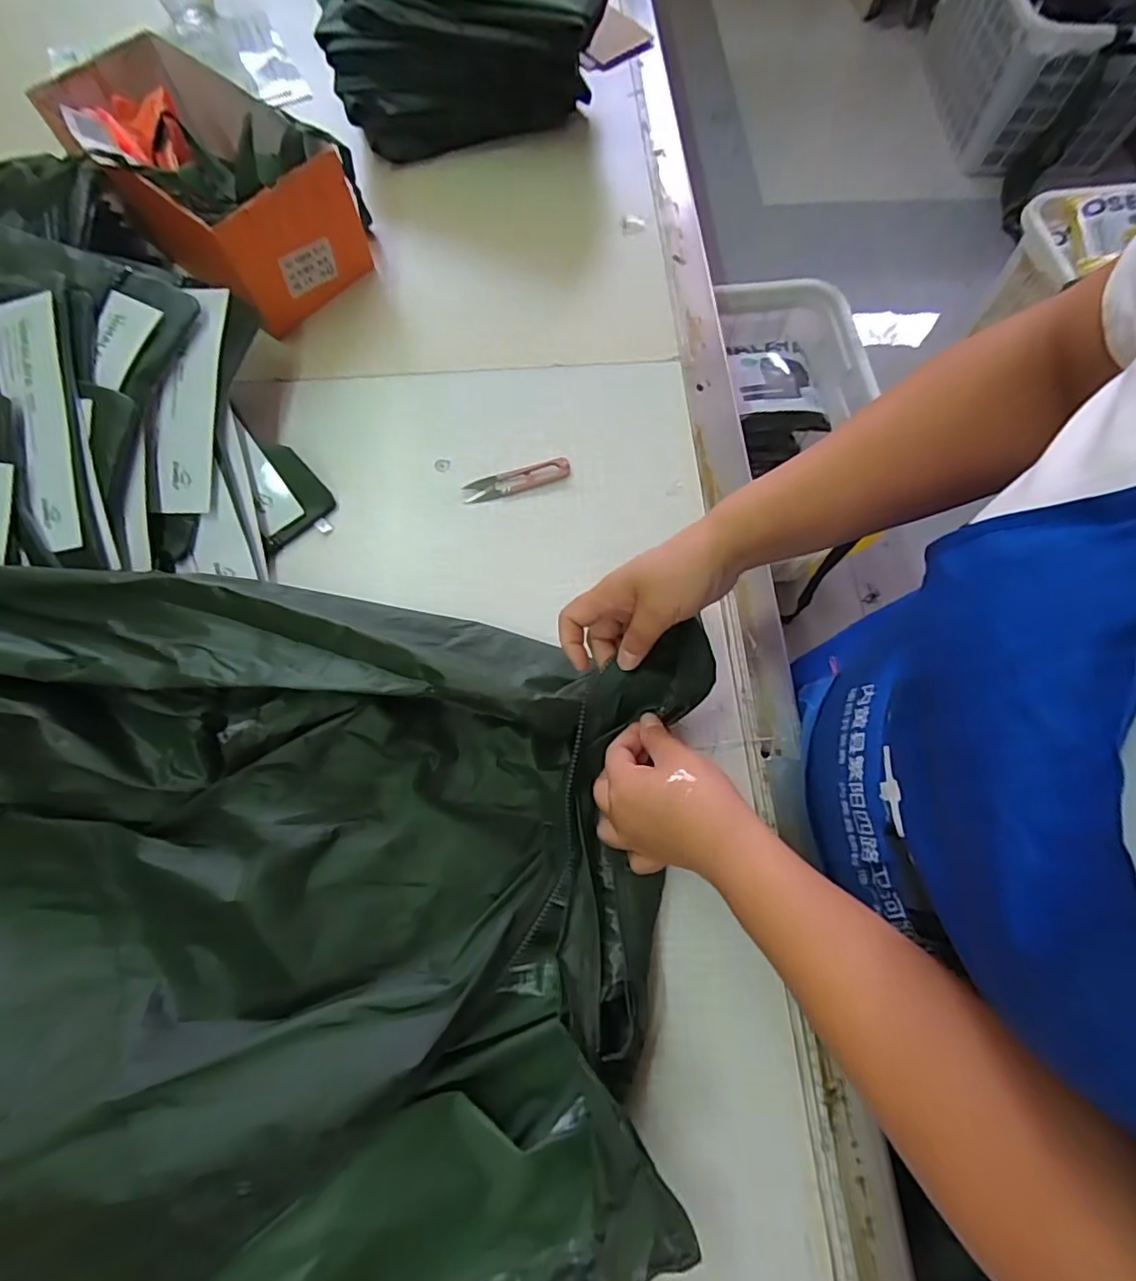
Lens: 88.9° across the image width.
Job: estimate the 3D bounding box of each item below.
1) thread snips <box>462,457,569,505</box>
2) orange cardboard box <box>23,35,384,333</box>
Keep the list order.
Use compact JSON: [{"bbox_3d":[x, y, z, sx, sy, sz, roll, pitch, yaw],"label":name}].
[{"bbox_3d":[-0.048,-0.151,0.543,0.100,0.009,0.023,-14,72,-7],"label":"thread snips"},{"bbox_3d":[-0.364,-0.460,0.588,0.301,0.112,0.166,43,74,12],"label":"orange cardboard box"}]

